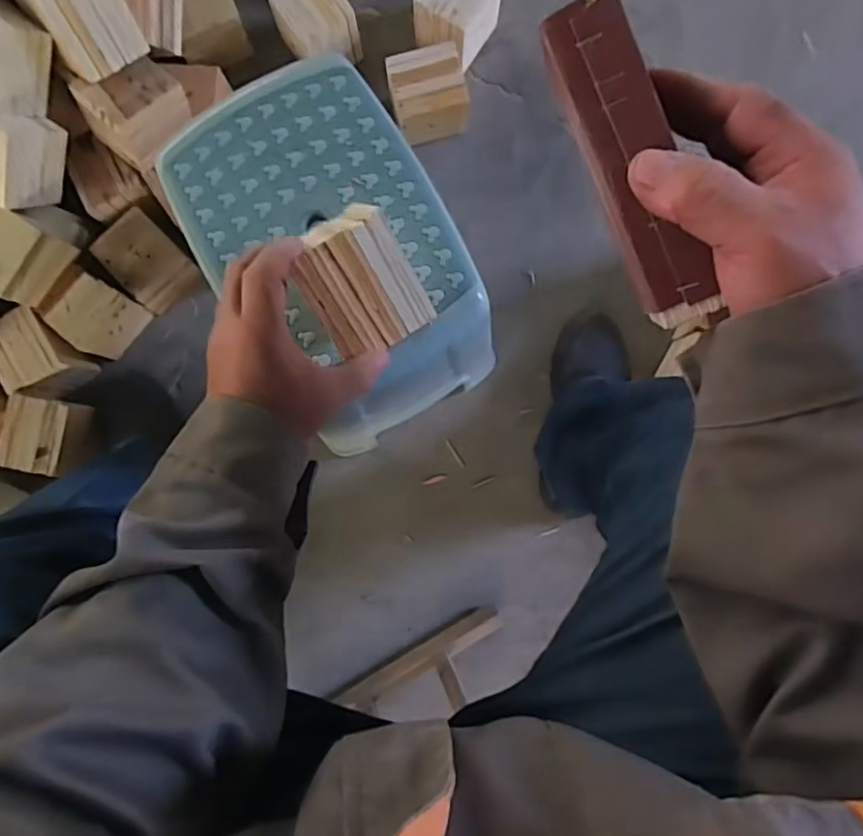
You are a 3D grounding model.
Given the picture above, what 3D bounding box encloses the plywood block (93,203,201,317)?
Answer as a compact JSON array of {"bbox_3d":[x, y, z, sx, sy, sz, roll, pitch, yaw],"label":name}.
[{"bbox_3d":[-0.381,-0.210,0.802,0.086,0.076,0.104,-42,87,-1],"label":"plywood block"}]

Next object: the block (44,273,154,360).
[{"bbox_3d":[-0.442,-0.137,0.796,0.079,0.089,0.090,44,88,3],"label":"block"}]

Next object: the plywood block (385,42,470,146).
[{"bbox_3d":[-0.003,-0.428,0.816,0.100,0.094,0.096,-8,87,1],"label":"plywood block"}]

